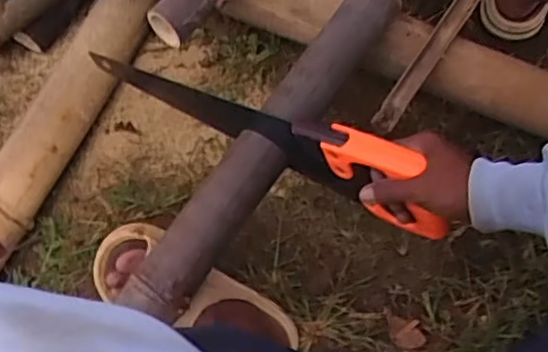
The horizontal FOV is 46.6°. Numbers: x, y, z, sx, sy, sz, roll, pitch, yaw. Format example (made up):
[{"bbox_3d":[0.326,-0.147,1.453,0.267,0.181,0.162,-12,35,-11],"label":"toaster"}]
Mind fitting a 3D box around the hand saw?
[{"bbox_3d":[-0.031,-0.059,0.719,0.486,0.108,0.029,25,67,33],"label":"hand saw"}]

